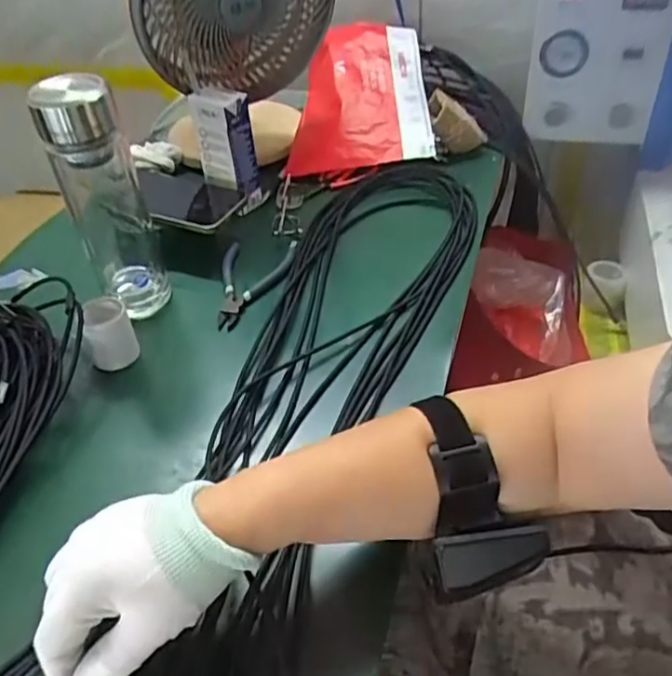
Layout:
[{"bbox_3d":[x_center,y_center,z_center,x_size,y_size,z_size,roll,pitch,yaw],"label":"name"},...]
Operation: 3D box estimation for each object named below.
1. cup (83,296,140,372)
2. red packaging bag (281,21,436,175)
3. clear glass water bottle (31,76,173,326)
[{"bbox_3d":[-0.199,-0.004,0.555,0.039,0.051,0.042,-3,41,3],"label":"cup"},{"bbox_3d":[0.027,-0.314,0.829,0.181,0.051,0.230,-5,71,5],"label":"red packaging bag"},{"bbox_3d":[-0.207,-0.120,0.568,0.063,0.217,0.053,-21,44,-17],"label":"clear glass water bottle"}]

